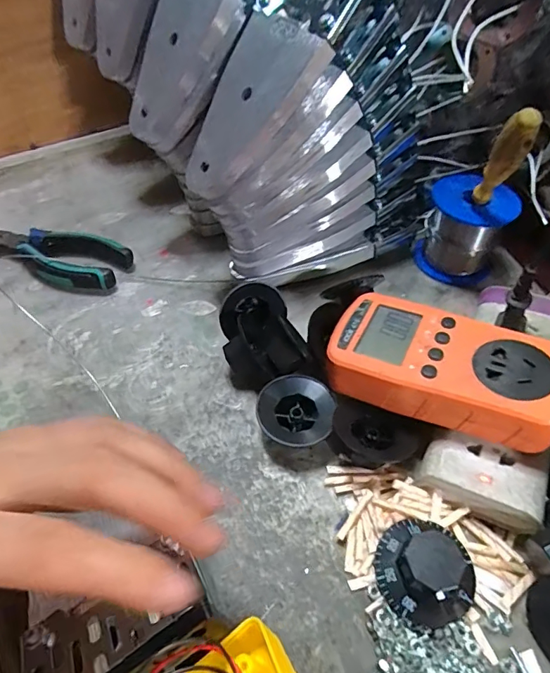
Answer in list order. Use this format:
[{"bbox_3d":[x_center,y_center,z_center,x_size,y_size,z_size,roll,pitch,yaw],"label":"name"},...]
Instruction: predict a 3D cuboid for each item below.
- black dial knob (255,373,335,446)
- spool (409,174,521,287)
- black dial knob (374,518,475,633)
[{"bbox_3d":[0.015,0.049,0.287,0.045,0.020,0.048,-3,52,3],"label":"black dial knob"},{"bbox_3d":[0.155,-0.088,0.382,0.064,0.065,0.059,0,50,0],"label":"spool"},{"bbox_3d":[0.073,0.114,0.225,0.046,0.023,0.045,0,50,0],"label":"black dial knob"}]

